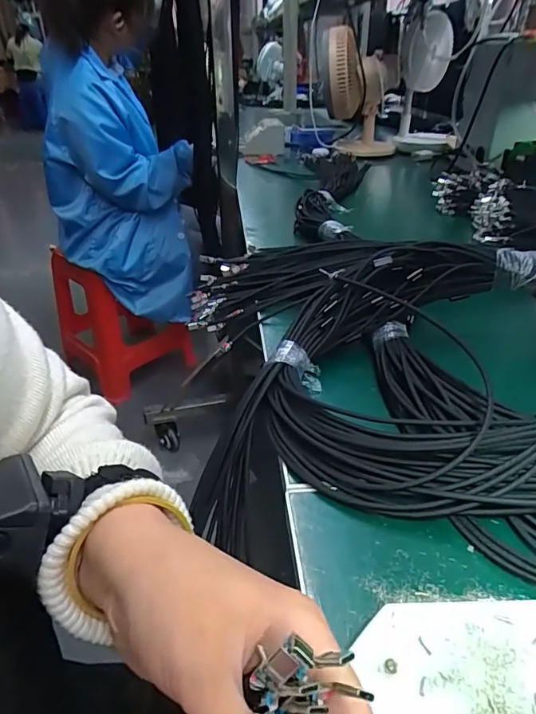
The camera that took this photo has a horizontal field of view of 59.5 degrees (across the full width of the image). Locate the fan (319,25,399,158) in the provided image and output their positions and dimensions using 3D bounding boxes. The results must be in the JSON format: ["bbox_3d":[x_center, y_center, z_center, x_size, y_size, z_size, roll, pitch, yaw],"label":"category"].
[{"bbox_3d":[0.257,-0.731,1.328,0.221,0.313,0.309,4,35,9],"label":"fan"}]

